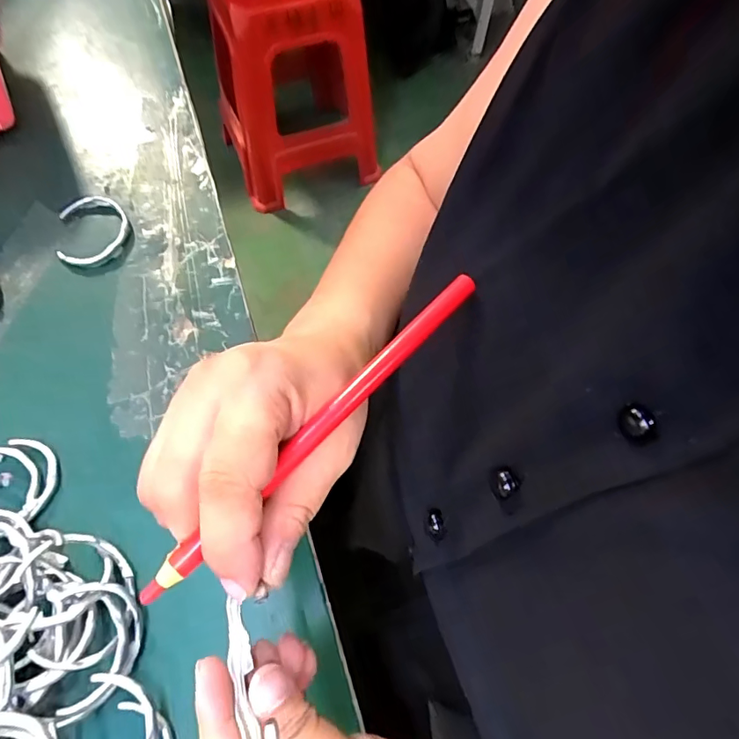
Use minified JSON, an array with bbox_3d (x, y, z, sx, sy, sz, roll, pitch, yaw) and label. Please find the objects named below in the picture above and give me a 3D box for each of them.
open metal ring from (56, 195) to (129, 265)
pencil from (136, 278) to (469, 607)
[{"bbox_3d":[-0.220,-0.114,0.391,0.052,0.007,0.069,-13,64,-8],"label":"open metal ring"},{"bbox_3d":[-0.016,0.019,0.181,0.009,0.004,0.163,41,73,17],"label":"pencil"}]

